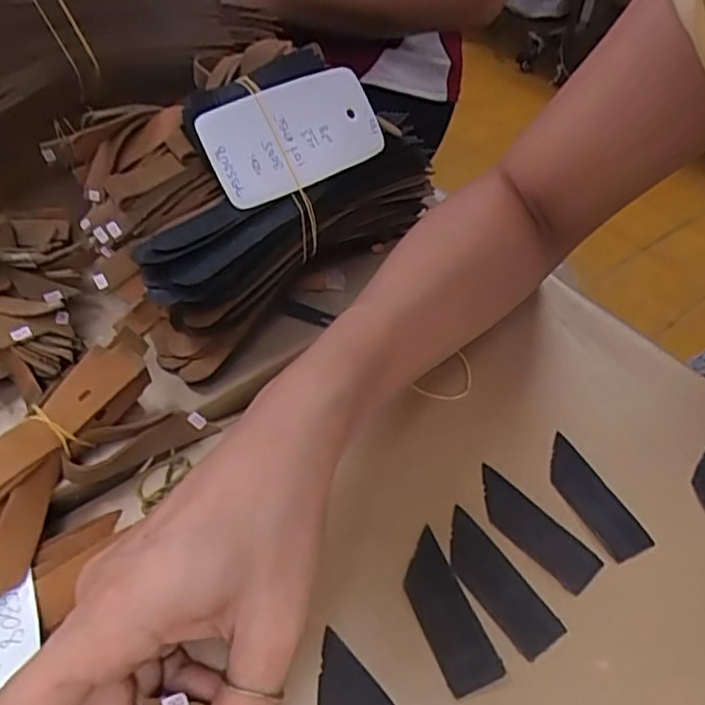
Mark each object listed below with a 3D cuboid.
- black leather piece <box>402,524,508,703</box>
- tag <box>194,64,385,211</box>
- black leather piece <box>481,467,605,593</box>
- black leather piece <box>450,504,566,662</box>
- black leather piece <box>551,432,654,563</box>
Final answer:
[{"bbox_3d":[0.037,0.102,0.264,0.023,0.004,0.063,-13,49,-17],"label":"black leather piece"},{"bbox_3d":[-0.031,-0.117,0.356,0.098,0.052,0.010,-30,10,-24],"label":"tag"},{"bbox_3d":[0.079,0.077,0.293,0.022,0.004,0.064,-31,56,-30],"label":"black leather piece"},{"bbox_3d":[0.059,0.094,0.274,0.022,0.004,0.064,-23,52,-25],"label":"black leather piece"},{"bbox_3d":[0.110,0.066,0.306,0.023,0.004,0.064,-17,50,-20],"label":"black leather piece"}]

